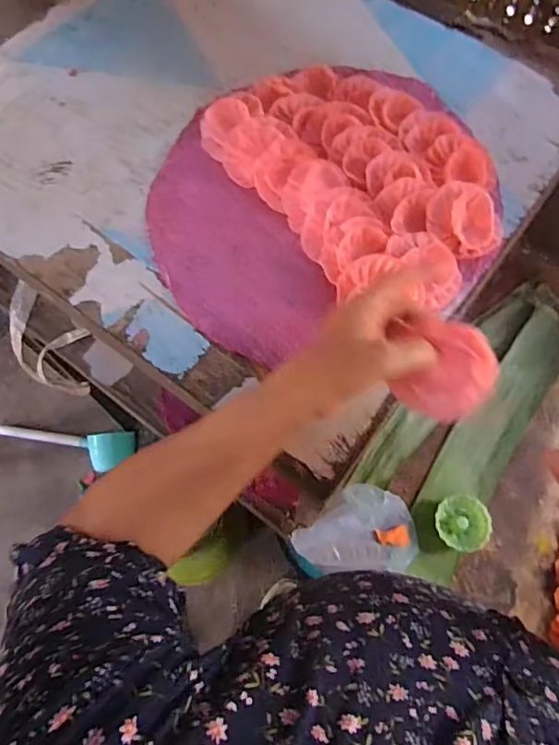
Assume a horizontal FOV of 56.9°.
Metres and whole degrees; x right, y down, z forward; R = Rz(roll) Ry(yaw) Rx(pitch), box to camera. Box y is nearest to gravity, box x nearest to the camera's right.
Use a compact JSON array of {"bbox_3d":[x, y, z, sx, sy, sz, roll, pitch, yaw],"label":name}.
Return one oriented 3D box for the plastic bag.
[{"bbox_3d":[0.088,0.185,0.602,0.145,0.035,0.099,-1,68,0],"label":"plastic bag"}]

